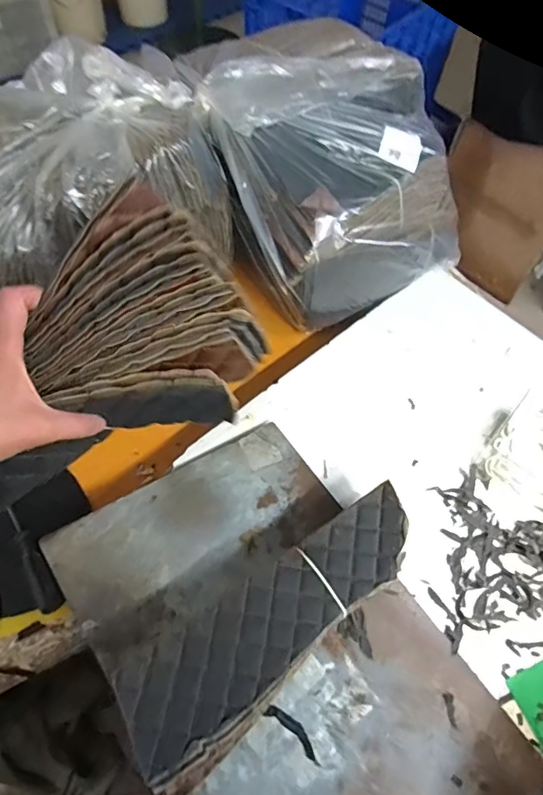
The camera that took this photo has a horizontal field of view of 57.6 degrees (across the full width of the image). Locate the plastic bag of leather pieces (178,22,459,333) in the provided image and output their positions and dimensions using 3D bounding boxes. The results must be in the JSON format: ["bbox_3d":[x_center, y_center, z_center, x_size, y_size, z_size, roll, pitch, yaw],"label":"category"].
[{"bbox_3d":[0.086,-0.281,0.620,0.284,0.213,0.271,-26,63,-17],"label":"plastic bag of leather pieces"}]

